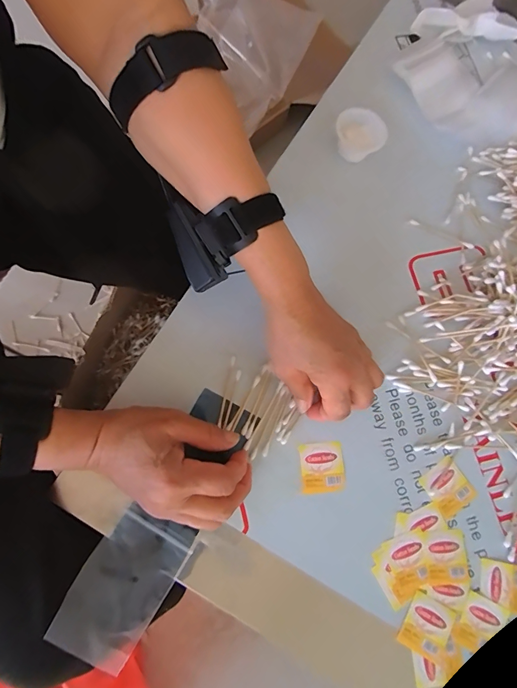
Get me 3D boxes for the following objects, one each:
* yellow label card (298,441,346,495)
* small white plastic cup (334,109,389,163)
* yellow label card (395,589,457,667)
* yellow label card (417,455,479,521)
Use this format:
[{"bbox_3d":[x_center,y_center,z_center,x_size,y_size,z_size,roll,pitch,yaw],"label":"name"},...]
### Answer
[{"bbox_3d":[0.058,0.112,0.354,0.040,0.004,0.043,-3,77,-8],"label":"yellow label card"},{"bbox_3d":[0.108,-0.222,0.423,0.053,0.030,0.047,17,75,-3],"label":"small white plastic cup"},{"bbox_3d":[0.144,0.242,0.334,0.040,0.004,0.044,32,75,1],"label":"yellow label card"},{"bbox_3d":[0.175,0.133,0.363,0.040,0.004,0.043,-32,83,-13],"label":"yellow label card"}]

